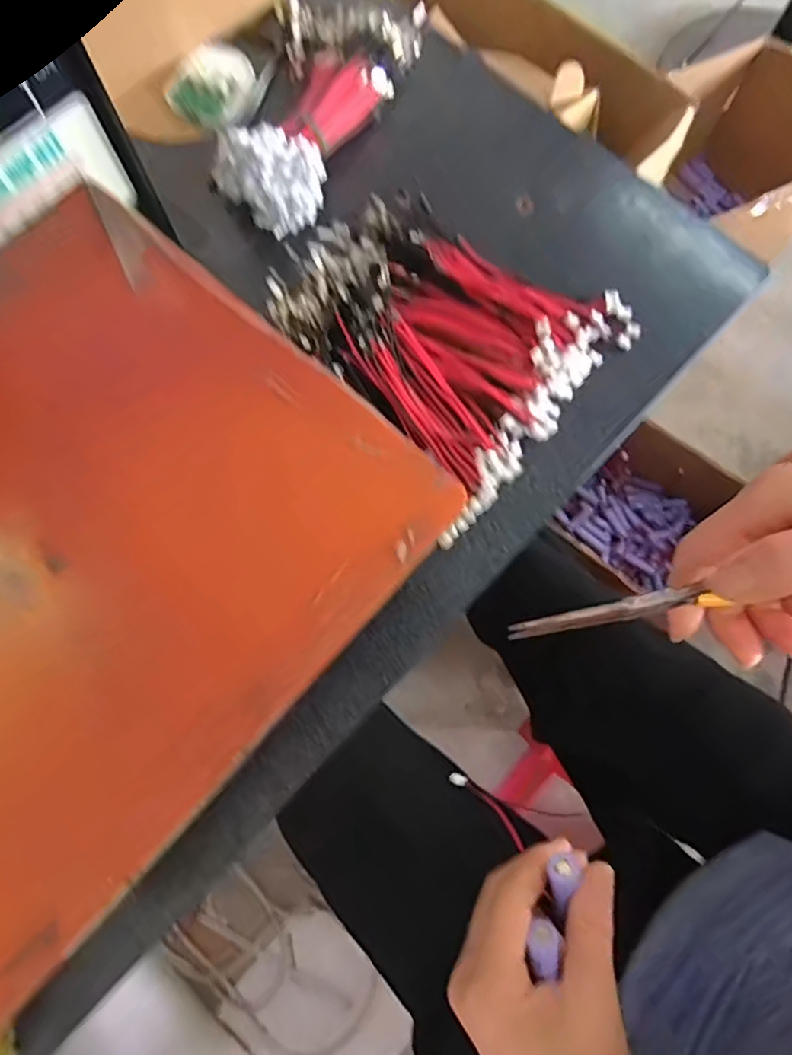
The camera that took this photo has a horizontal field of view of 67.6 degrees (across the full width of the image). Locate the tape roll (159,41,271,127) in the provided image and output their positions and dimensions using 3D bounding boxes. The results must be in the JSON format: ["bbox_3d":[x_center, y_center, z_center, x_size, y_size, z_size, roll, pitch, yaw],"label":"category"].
[{"bbox_3d":[-0.113,-0.288,0.382,0.063,0.014,0.063,0,75,1],"label":"tape roll"}]

